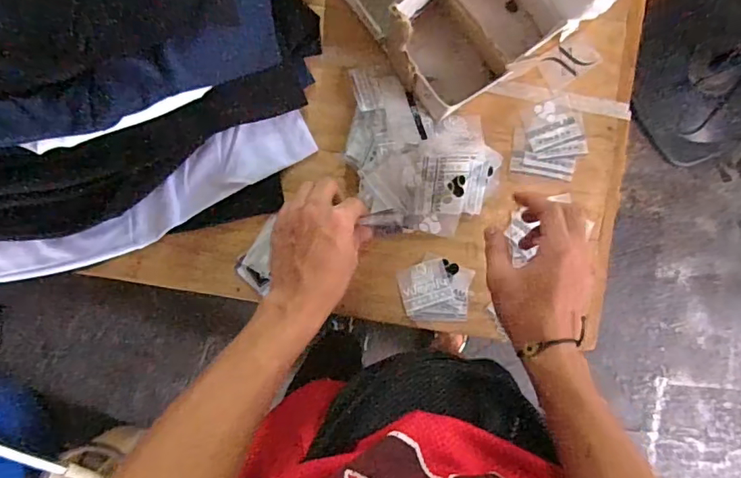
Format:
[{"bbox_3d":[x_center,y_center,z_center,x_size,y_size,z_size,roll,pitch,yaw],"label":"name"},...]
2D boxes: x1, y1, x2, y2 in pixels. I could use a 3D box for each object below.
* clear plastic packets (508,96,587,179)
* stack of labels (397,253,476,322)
[{"bbox_3d":[0.199,-0.111,0.570,0.079,0.008,0.087,6,89,-4],"label":"clear plastic packets"},{"bbox_3d":[0.070,0.054,0.556,0.078,0.004,0.069,1,90,-4],"label":"stack of labels"}]

